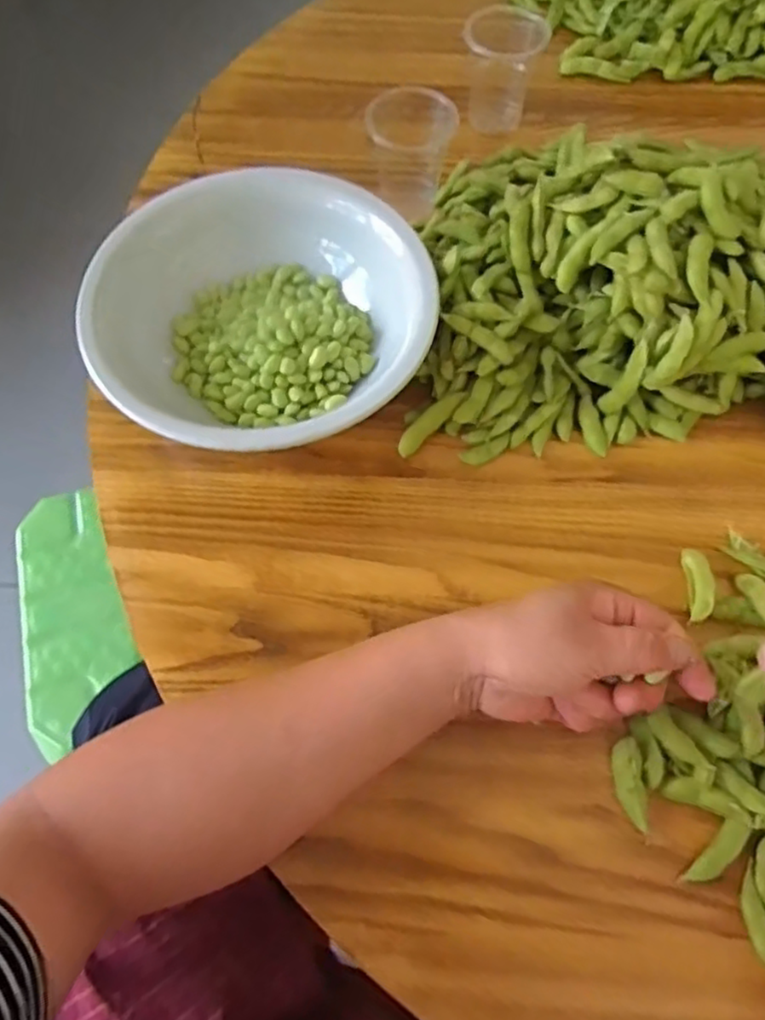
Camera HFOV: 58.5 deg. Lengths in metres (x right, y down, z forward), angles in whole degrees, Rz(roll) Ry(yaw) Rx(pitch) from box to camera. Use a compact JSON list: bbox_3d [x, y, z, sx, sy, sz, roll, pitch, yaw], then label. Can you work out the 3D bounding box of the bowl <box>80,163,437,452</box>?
[{"bbox_3d":[-0.077,-0.120,0.450,0.198,0.082,0.200,-1,66,1],"label":"bowl"}]

